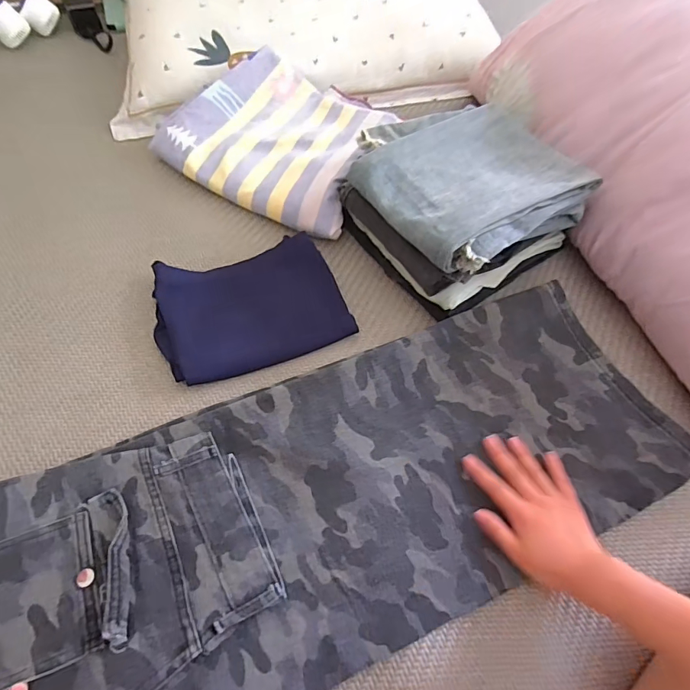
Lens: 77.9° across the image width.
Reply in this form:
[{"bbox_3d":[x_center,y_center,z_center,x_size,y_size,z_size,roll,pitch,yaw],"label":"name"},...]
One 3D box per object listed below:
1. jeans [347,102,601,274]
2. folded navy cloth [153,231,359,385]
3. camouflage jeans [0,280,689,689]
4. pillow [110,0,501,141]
[{"bbox_3d":[0.159,-0.222,0.557,0.260,0.053,0.246,-29,66,-17],"label":"jeans"},{"bbox_3d":[-0.123,-0.058,0.547,0.230,0.069,0.167,-20,64,-14],"label":"folded navy cloth"},{"bbox_3d":[0.019,0.151,0.460,0.703,0.043,0.290,-21,64,-17],"label":"camouflage jeans"},{"bbox_3d":[-0.079,-0.605,0.828,0.724,0.098,0.418,-13,63,-11],"label":"pillow"}]

